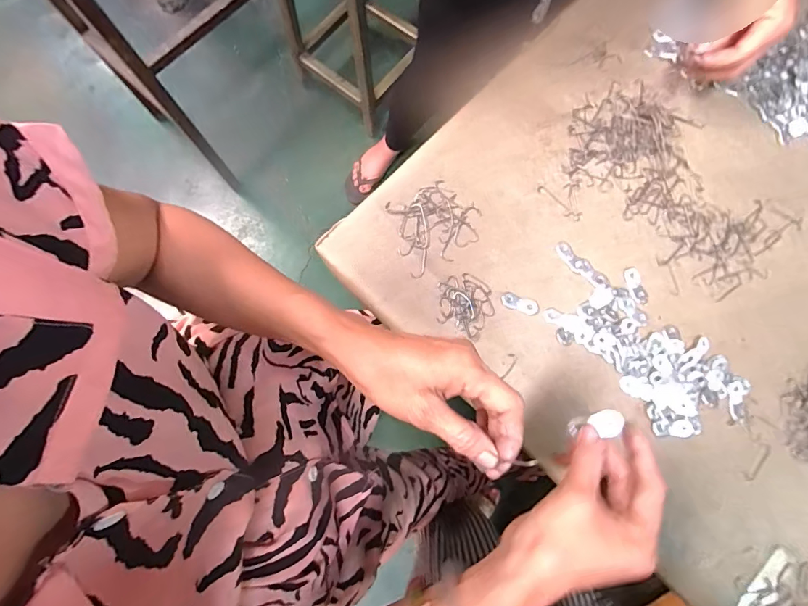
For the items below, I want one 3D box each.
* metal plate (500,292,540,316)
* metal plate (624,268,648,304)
[{"bbox_3d":[0.122,0.001,0.439,0.040,0.004,0.017,20,79,4],"label":"metal plate"},{"bbox_3d":[0.246,-0.018,0.445,0.017,0.004,0.039,-22,79,-5],"label":"metal plate"}]

